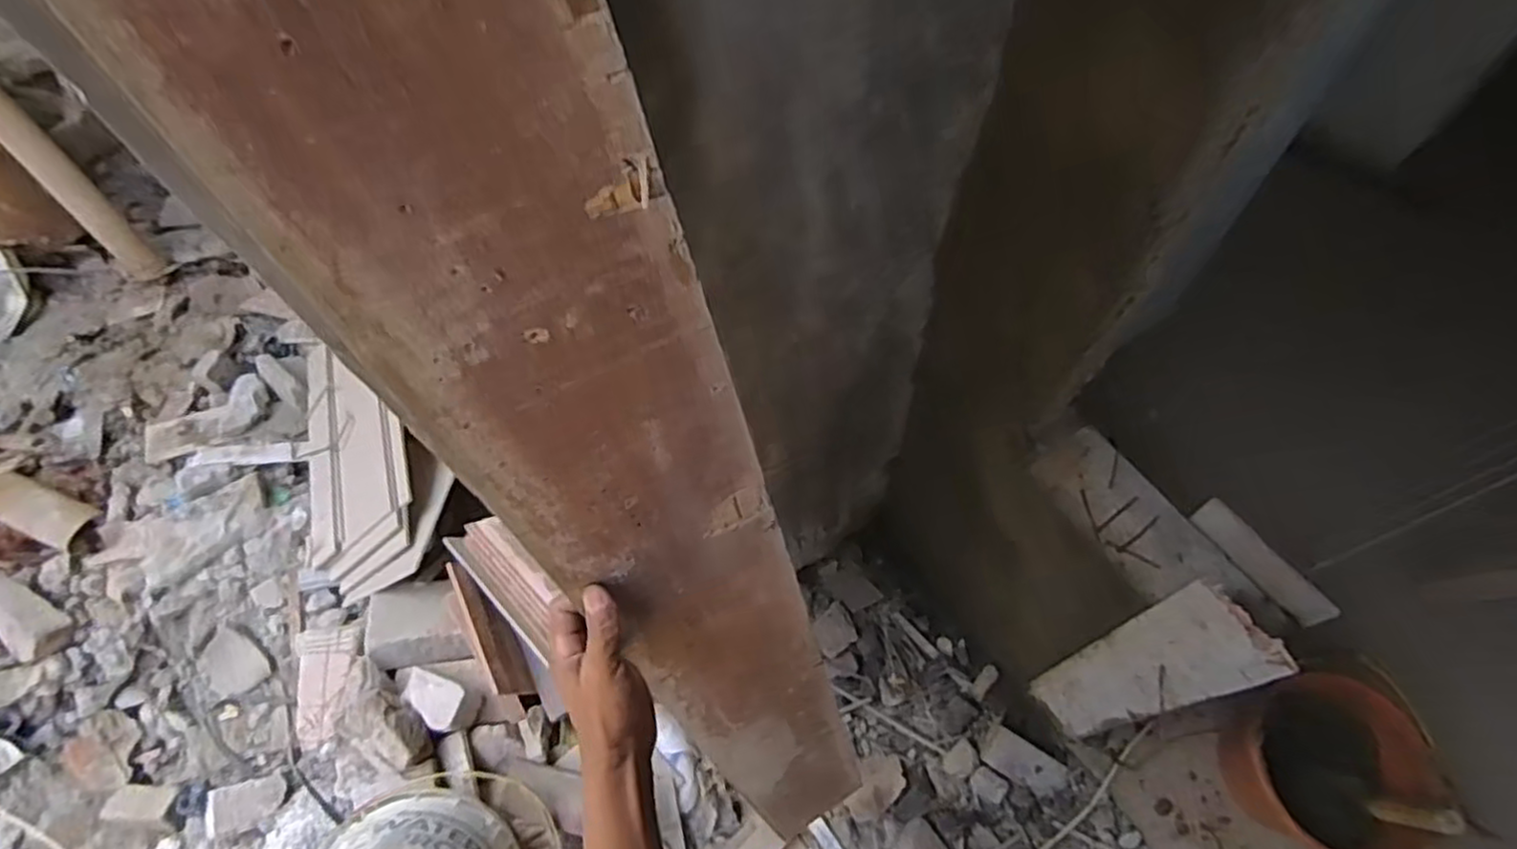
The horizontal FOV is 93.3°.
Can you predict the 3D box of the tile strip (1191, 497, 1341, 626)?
[{"bbox_3d":[0.629,0.173,0.899,0.018,0.062,0.176,-31,64,-13],"label":"tile strip"}]

